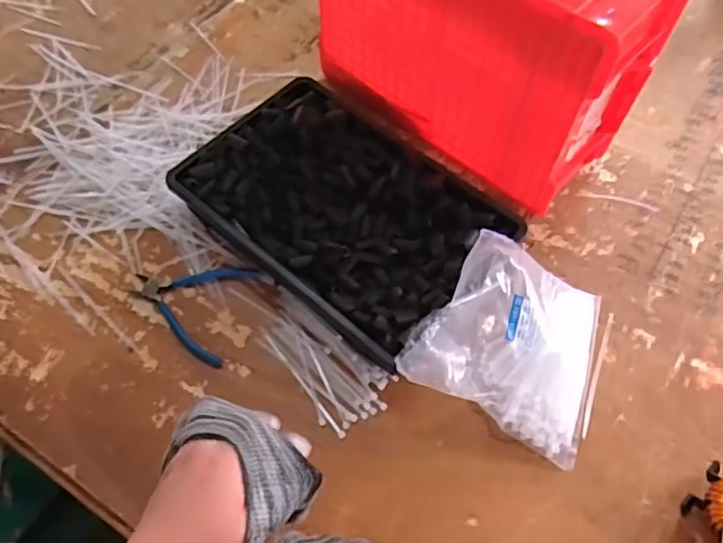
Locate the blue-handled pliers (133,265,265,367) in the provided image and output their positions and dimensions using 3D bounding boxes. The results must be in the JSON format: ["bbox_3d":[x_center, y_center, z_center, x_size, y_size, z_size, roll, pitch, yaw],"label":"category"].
[{"bbox_3d":[-0.204,0.032,0.725,0.135,0.010,0.125,16,60,7],"label":"blue-handled pliers"}]

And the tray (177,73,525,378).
[{"bbox_3d":[-0.015,-0.082,0.763,0.359,0.069,0.271,38,65,19],"label":"tray"}]

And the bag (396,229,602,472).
[{"bbox_3d":[0.165,0.071,0.676,0.196,0.089,0.198,20,61,10],"label":"bag"}]

